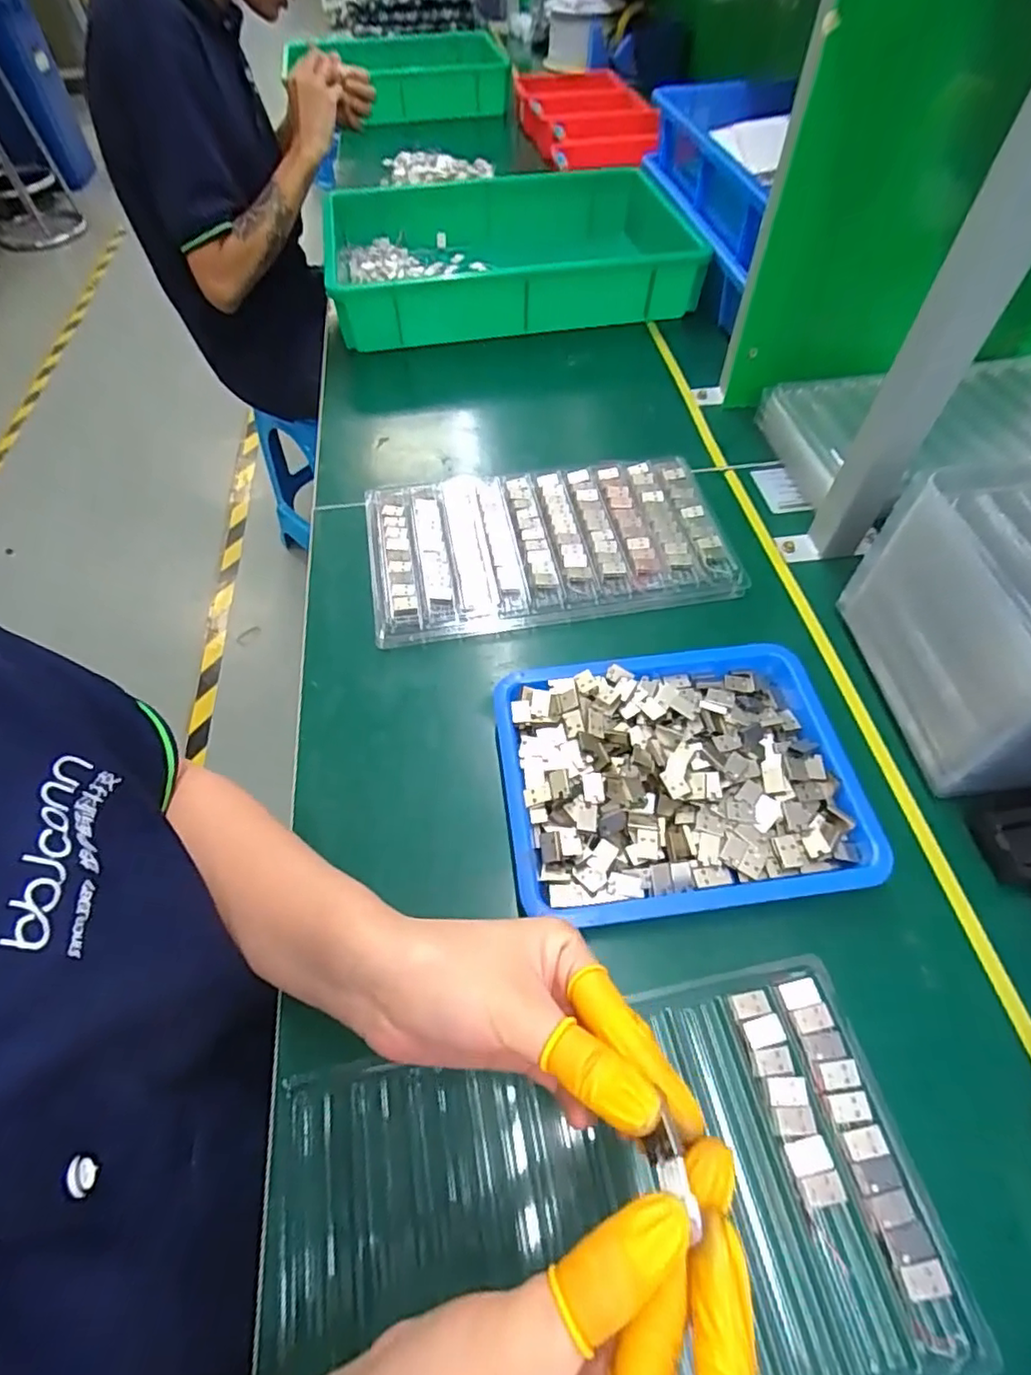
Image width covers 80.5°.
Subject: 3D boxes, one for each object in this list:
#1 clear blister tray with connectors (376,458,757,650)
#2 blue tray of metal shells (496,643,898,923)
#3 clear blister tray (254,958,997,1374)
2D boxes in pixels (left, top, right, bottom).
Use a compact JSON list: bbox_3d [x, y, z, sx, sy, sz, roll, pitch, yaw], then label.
[{"bbox_3d":[0.025,-0.121,0.520,0.291,0.037,0.160,-8,56,-4],"label":"clear blister tray with connectors"},{"bbox_3d":[0.103,0.056,0.393,0.217,0.031,0.168,-6,56,-3],"label":"blue tray of metal shells"},{"bbox_3d":[0.036,0.243,0.282,0.297,0.020,0.159,-9,58,-7],"label":"clear blister tray"}]

